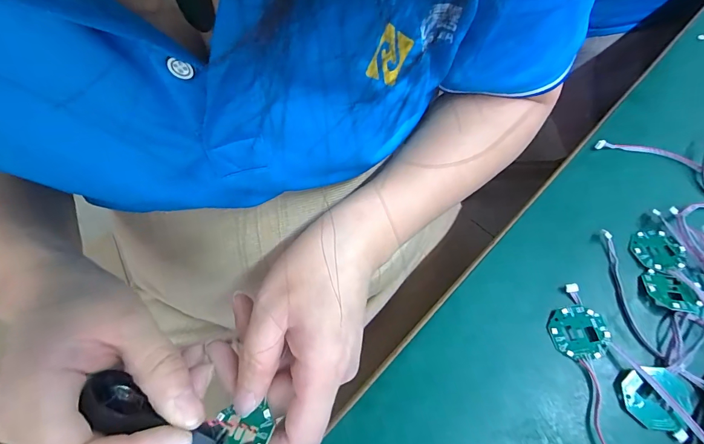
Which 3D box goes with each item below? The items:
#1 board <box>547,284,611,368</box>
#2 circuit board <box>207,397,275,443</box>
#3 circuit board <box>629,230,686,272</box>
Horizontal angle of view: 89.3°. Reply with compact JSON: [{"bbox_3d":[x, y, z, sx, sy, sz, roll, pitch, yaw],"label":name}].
[{"bbox_3d":[0.152,0.069,0.237,0.034,0.008,0.043,32,69,16],"label":"board"},{"bbox_3d":[-0.056,0.105,0.177,0.031,0.004,0.032,-24,34,-8],"label":"circuit board"},{"bbox_3d":[0.221,0.020,0.258,0.031,0.006,0.032,-13,64,-5],"label":"circuit board"}]

